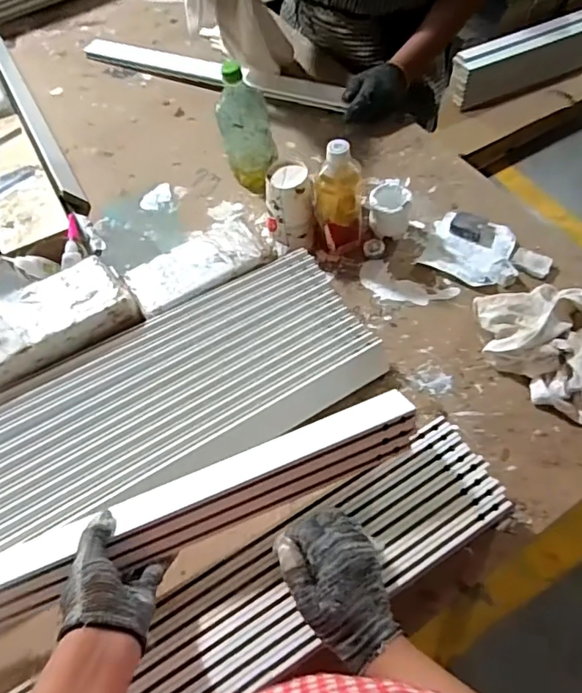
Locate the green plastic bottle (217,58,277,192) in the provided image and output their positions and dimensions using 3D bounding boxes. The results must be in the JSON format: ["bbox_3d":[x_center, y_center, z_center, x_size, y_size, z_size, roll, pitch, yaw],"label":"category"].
[{"bbox_3d":[-0.072,-0.352,0.881,0.085,0.205,0.066,-9,59,-4],"label":"green plastic bottle"}]

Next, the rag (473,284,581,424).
[{"bbox_3d":[0.347,0.009,0.688,0.141,0.080,0.209,-19,60,-10],"label":"rag"}]

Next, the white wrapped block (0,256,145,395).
[{"bbox_3d":[-0.327,-0.035,0.712,0.229,0.046,0.121,-33,63,-17],"label":"white wrapped block"}]

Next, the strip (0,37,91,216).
[{"bbox_3d":[-0.537,-0.490,1.084,0.016,0.068,0.679,-45,59,19],"label":"strip"}]

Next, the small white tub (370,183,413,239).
[{"bbox_3d":[0.153,-0.209,0.843,0.060,0.078,0.062,-1,58,1],"label":"small white tub"}]

